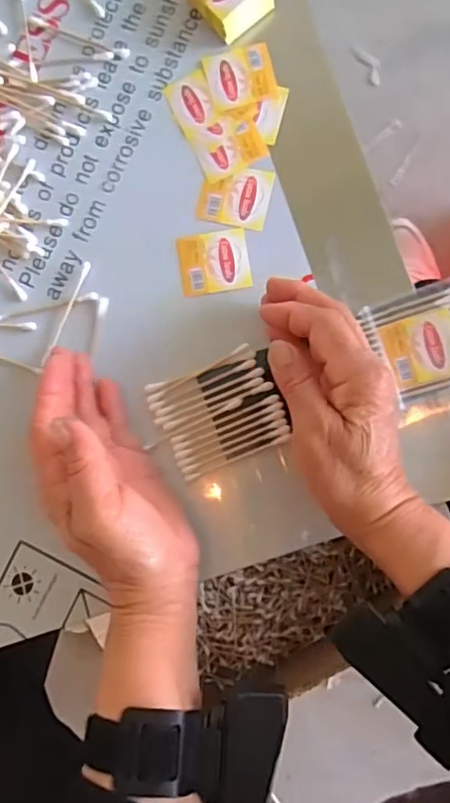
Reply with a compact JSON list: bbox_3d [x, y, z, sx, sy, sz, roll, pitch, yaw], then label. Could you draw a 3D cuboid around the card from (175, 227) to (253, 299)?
[{"bbox_3d":[-0.007,-0.090,0.377,0.044,0.004,0.039,-9,85,3],"label":"card"}]

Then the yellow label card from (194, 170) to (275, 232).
[{"bbox_3d":[0.007,-0.134,0.379,0.044,0.004,0.038,12,87,5],"label":"yellow label card"}]

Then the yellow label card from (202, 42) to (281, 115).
[{"bbox_3d":[0.011,-0.213,0.382,0.043,0.004,0.040,-15,85,3],"label":"yellow label card"}]

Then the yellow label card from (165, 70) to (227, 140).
[{"bbox_3d":[-0.020,-0.196,0.384,0.031,0.004,0.038,-26,84,1],"label":"yellow label card"}]

